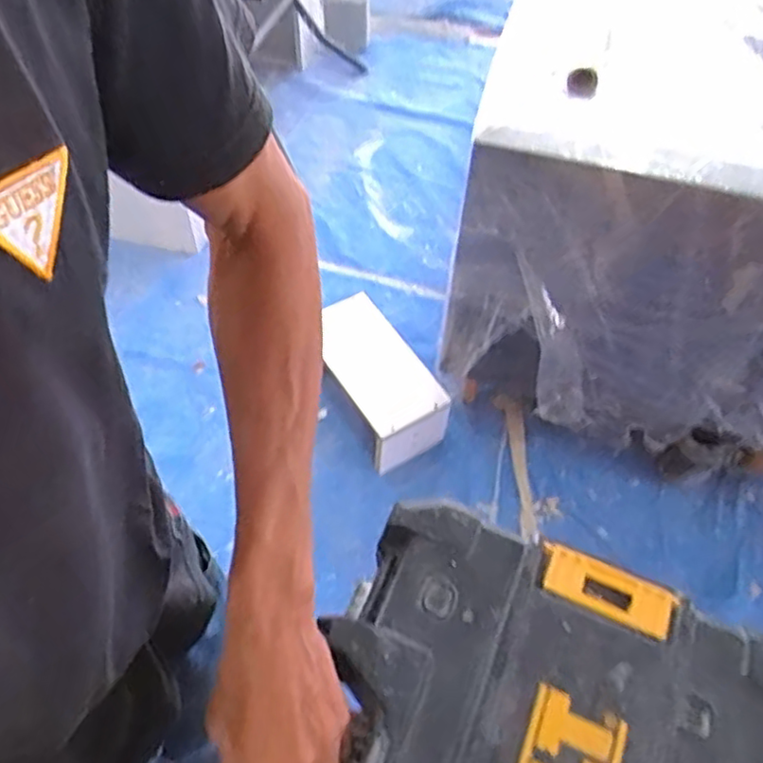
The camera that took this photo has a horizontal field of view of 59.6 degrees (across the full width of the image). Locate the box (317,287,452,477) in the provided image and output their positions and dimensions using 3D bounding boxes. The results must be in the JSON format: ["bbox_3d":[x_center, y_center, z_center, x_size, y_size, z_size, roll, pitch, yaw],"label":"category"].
[{"bbox_3d":[-0.011,0.009,1.518,0.184,0.177,0.350,-24,56,-19],"label":"box"}]

